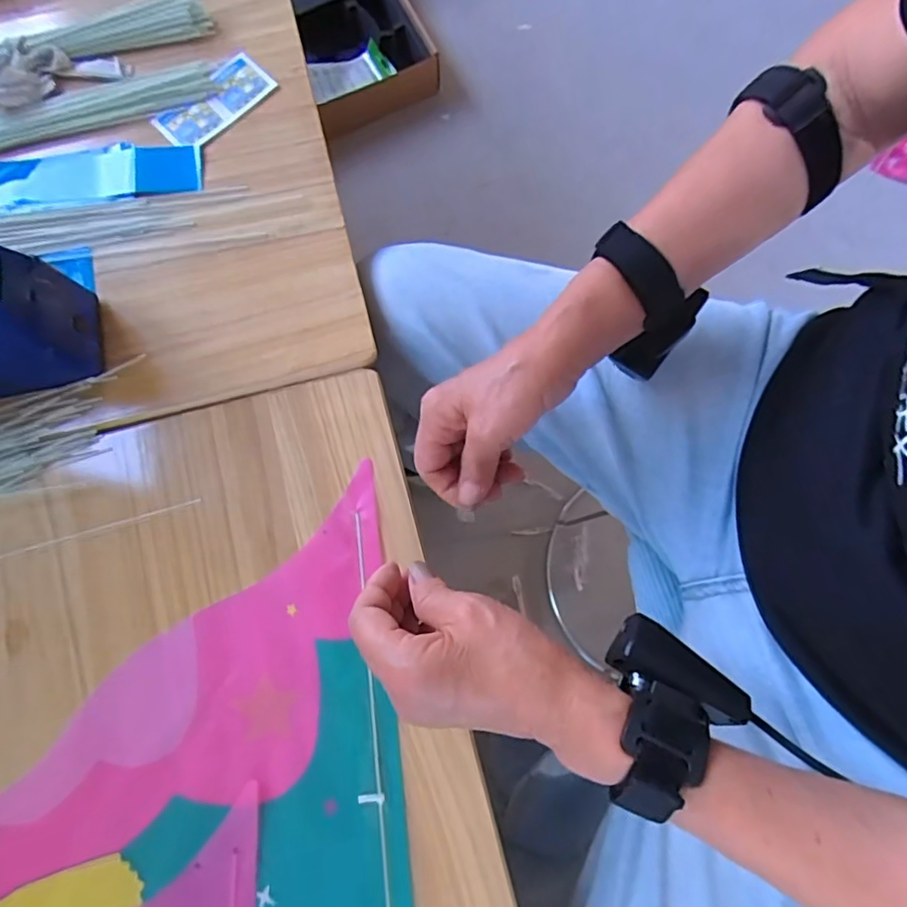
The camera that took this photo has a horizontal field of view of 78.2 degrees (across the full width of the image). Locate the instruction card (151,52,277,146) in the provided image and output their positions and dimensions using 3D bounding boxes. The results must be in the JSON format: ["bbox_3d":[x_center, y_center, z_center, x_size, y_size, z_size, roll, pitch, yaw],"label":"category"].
[{"bbox_3d":[-0.201,-0.295,0.469,0.098,0.005,0.046,-42,84,-6],"label":"instruction card"}]

